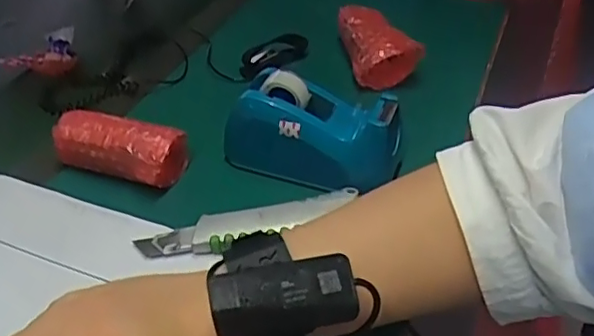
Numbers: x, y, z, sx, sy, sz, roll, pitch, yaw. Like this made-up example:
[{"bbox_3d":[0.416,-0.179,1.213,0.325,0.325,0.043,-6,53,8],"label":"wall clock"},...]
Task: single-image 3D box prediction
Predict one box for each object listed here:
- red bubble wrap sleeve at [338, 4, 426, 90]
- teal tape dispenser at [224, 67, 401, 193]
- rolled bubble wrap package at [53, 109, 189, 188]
[{"bbox_3d":[0.082,-0.131,0.609,0.062,0.047,0.112,-7,41,-7],"label":"red bubble wrap sleeve"},{"bbox_3d":[0.013,-0.032,0.477,0.138,0.077,0.053,16,43,16],"label":"teal tape dispenser"},{"bbox_3d":[-0.147,-0.018,0.483,0.102,0.036,0.044,13,43,12],"label":"rolled bubble wrap package"}]

